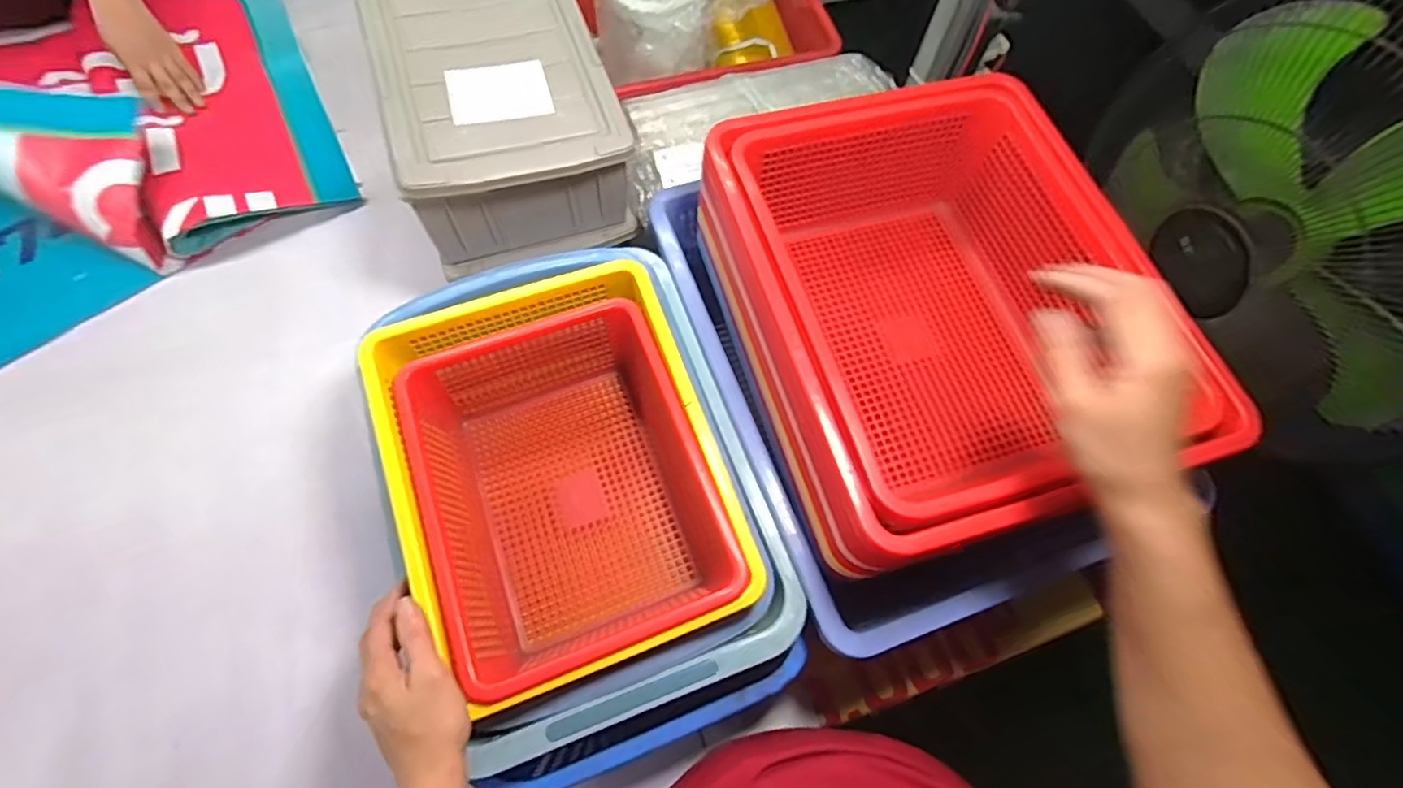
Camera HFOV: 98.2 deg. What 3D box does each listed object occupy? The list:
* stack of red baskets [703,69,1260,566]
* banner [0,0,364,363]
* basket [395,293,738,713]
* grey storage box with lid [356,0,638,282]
[{"bbox_3d":[0.192,-0.072,0.513,0.295,0.130,0.360,-14,67,-10],"label":"stack of red baskets"},{"bbox_3d":[-0.787,-0.350,0.760,0.536,0.127,0.503,-31,70,-16],"label":"banner"},{"bbox_3d":[-0.110,0.079,0.502,0.218,0.098,0.272,-19,67,-12],"label":"basket"},{"bbox_3d":[-0.208,-0.298,0.641,0.206,0.131,0.295,-17,67,-11],"label":"grey storage box with lid"}]

